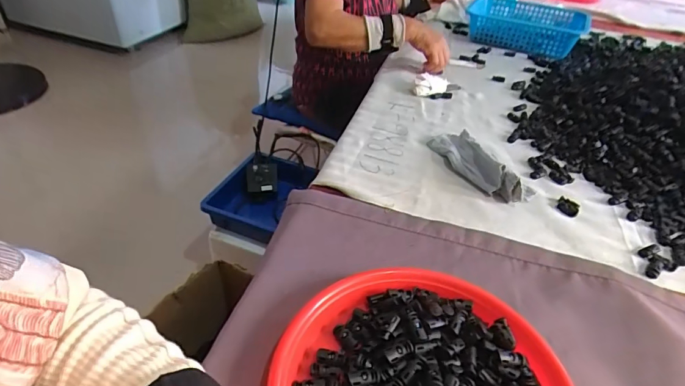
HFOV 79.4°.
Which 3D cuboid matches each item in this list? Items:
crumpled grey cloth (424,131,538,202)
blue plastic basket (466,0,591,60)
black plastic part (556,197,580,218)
[{"bbox_3d":[0.210,-0.053,0.633,0.075,0.041,0.182,-19,45,-26],"label":"crumpled grey cloth"},{"bbox_3d":[0.493,-0.455,1.117,0.294,0.068,0.236,20,42,18],"label":"blue plastic basket"},{"bbox_3d":[0.318,0.020,0.580,0.028,0.009,0.029,21,43,19],"label":"black plastic part"}]

